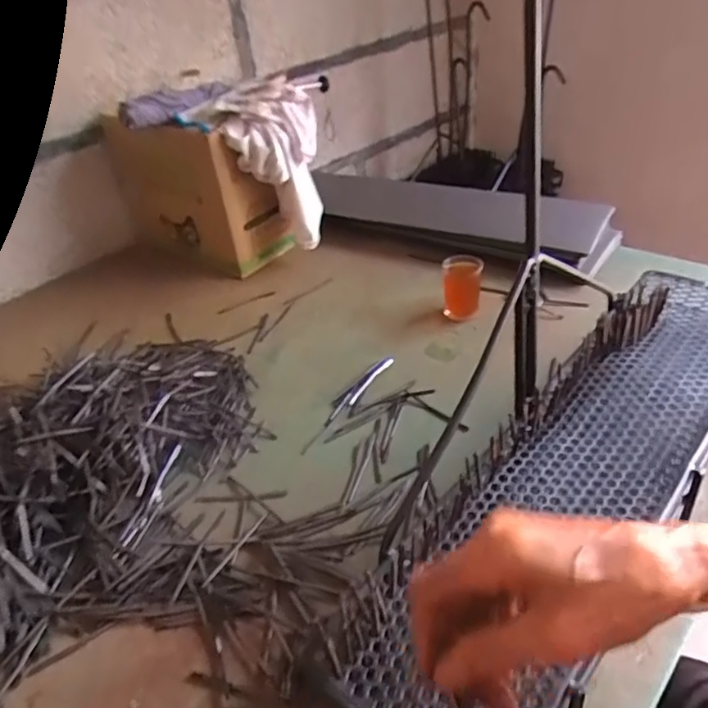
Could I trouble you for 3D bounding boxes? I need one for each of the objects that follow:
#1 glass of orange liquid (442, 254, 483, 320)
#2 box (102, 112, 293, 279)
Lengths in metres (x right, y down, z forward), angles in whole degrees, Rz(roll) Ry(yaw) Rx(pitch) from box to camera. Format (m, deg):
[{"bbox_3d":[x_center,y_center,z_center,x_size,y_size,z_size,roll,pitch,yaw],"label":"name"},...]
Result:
[{"bbox_3d":[0.150,-0.088,0.827,0.052,0.084,0.051,0,37,9],"label":"glass of orange liquid"},{"bbox_3d":[-0.266,-0.286,1.011,0.316,0.230,0.134,21,44,32],"label":"box"}]

